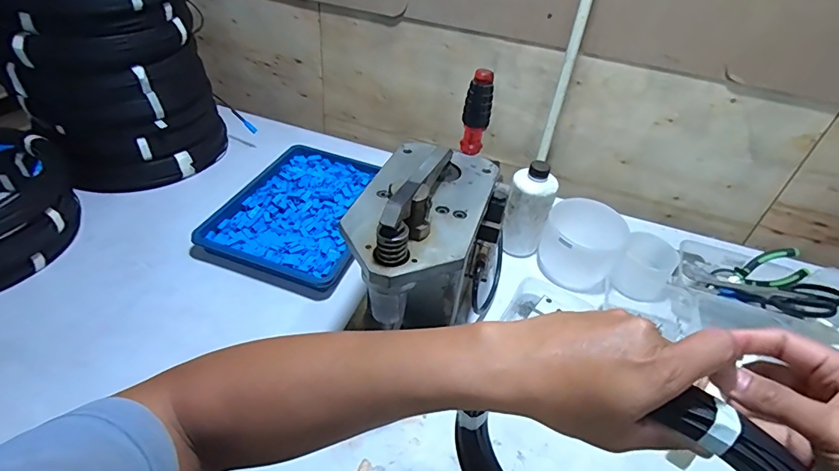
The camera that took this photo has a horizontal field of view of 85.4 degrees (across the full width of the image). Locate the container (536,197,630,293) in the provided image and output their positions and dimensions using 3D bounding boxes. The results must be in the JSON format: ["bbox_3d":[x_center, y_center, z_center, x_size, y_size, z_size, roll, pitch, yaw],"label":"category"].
[{"bbox_3d":[0.260,0.020,0.739,0.122,0.113,0.104,23,43,18],"label":"container"}]

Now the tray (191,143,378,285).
[{"bbox_3d":[-0.192,-0.050,0.803,0.231,0.039,0.317,16,41,10],"label":"tray"}]

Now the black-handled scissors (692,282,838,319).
[{"bbox_3d":[0.507,0.083,0.670,0.071,0.024,0.177,-19,15,-27],"label":"black-handled scissors"}]

